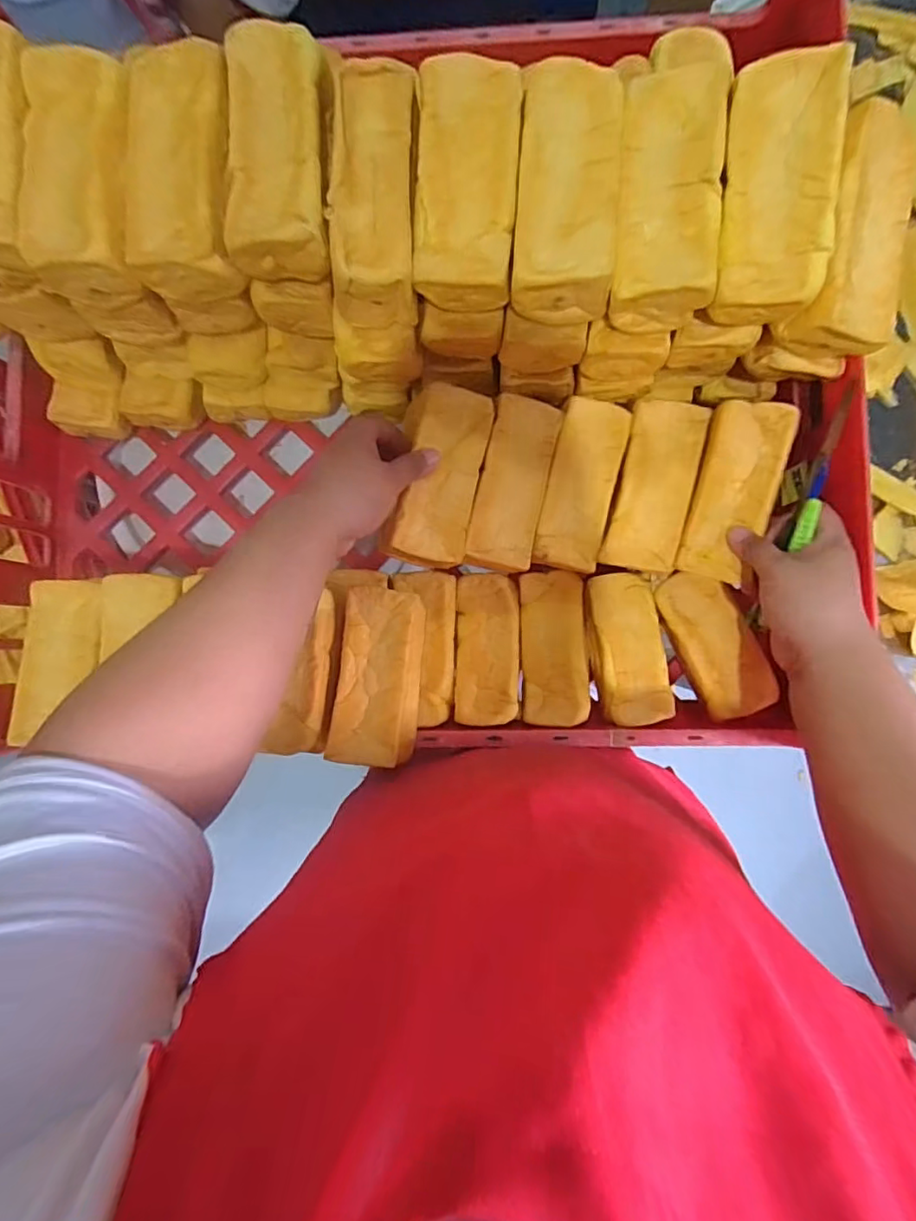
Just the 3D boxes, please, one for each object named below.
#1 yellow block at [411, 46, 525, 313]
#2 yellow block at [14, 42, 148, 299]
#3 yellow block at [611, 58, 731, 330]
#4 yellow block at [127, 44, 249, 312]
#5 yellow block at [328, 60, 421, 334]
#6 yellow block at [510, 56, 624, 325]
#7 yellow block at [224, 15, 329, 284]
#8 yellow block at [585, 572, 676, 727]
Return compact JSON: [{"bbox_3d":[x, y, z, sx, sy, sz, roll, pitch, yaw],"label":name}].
[{"bbox_3d":[0.006,-0.271,0.360,0.062,0.040,0.134,4,89,3],"label":"yellow block"},{"bbox_3d":[-0.239,-0.278,0.358,0.063,0.041,0.142,-1,89,3],"label":"yellow block"},{"bbox_3d":[0.132,-0.261,0.356,0.063,0.047,0.140,4,89,3],"label":"yellow block"},{"bbox_3d":[-0.176,-0.283,0.363,0.066,0.039,0.146,0,89,3],"label":"yellow block"},{"bbox_3d":[-0.053,-0.268,0.366,0.055,0.056,0.136,3,89,3],"label":"yellow block"},{"bbox_3d":[0.070,-0.268,0.361,0.064,0.049,0.141,3,89,3],"label":"yellow block"},{"bbox_3d":[-0.113,-0.288,0.355,0.066,0.041,0.138,0,89,3],"label":"yellow block"},{"bbox_3d":[0.152,0.034,0.498,0.056,0.032,0.131,-9,89,3],"label":"yellow block"}]

